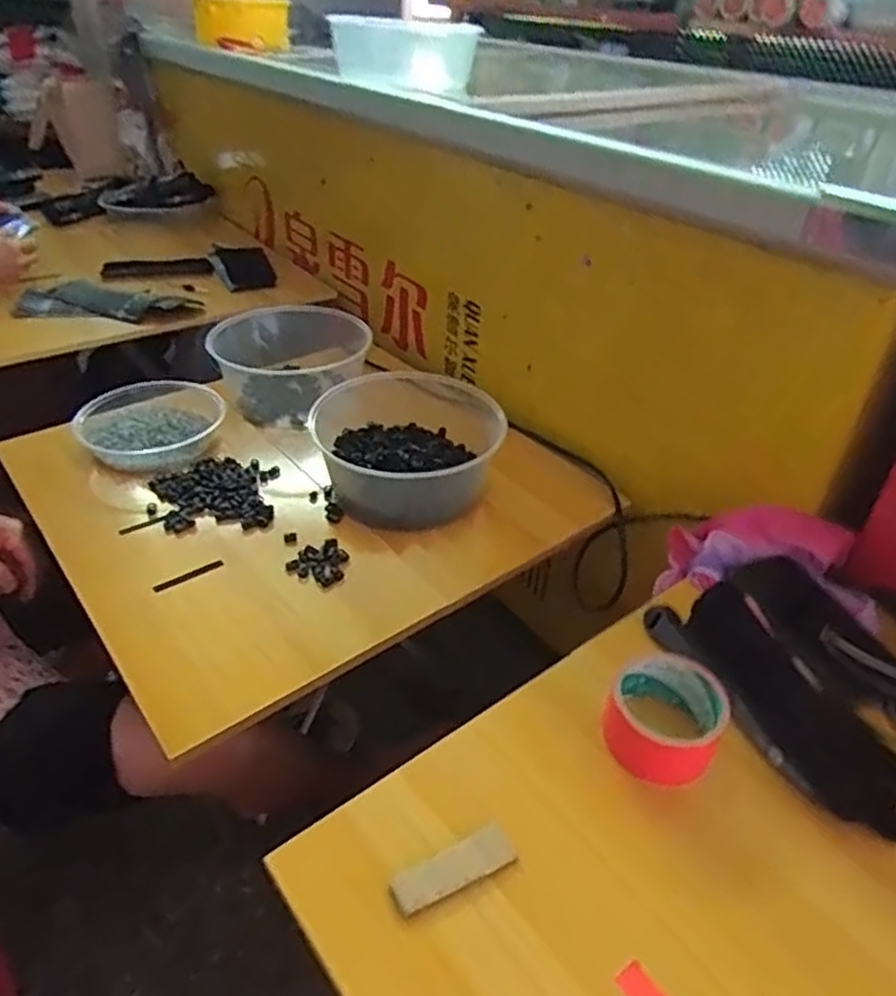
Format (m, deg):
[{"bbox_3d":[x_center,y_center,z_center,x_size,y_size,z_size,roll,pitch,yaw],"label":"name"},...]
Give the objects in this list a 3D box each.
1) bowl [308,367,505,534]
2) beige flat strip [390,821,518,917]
[{"bbox_3d":[-0.047,-0.055,0.881,0.219,0.105,0.212,2,36,-1],"label":"bowl"},{"bbox_3d":[0.004,0.243,0.471,0.083,0.008,0.026,-16,40,-23],"label":"beige flat strip"}]

